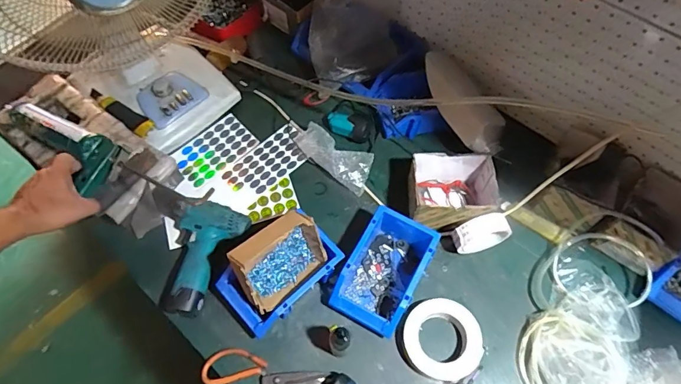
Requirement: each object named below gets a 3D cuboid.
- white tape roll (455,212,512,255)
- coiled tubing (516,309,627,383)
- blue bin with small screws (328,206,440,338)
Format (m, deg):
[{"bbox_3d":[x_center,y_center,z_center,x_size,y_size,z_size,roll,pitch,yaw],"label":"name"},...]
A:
[{"bbox_3d":[0.246,0.074,0.767,0.097,0.093,0.033,-13,61,-8],"label":"white tape roll"},{"bbox_3d":[0.355,0.266,0.685,0.138,0.052,0.157,-16,62,-9],"label":"coiled tubing"},{"bbox_3d":[0.074,0.132,0.734,0.117,0.074,0.186,27,64,14],"label":"blue bin with small screws"}]

